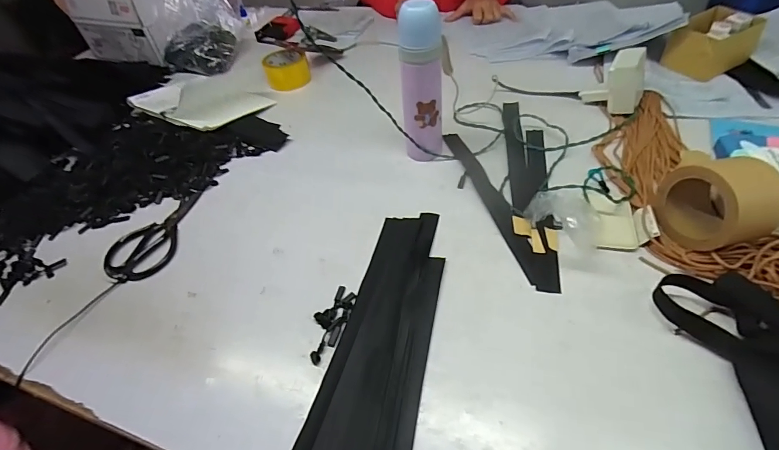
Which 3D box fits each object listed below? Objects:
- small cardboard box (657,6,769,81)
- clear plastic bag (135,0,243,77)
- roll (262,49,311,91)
[{"bbox_3d":[0.648,-0.365,0.814,0.142,0.082,0.111,-24,49,-15],"label":"small cardboard box"},{"bbox_3d":[-0.515,-0.558,1.039,0.230,0.228,0.274,-23,49,-14],"label":"clear plastic bag"},{"bbox_3d":[-0.246,-0.373,0.976,0.104,0.056,0.086,-15,47,-8],"label":"roll"}]

